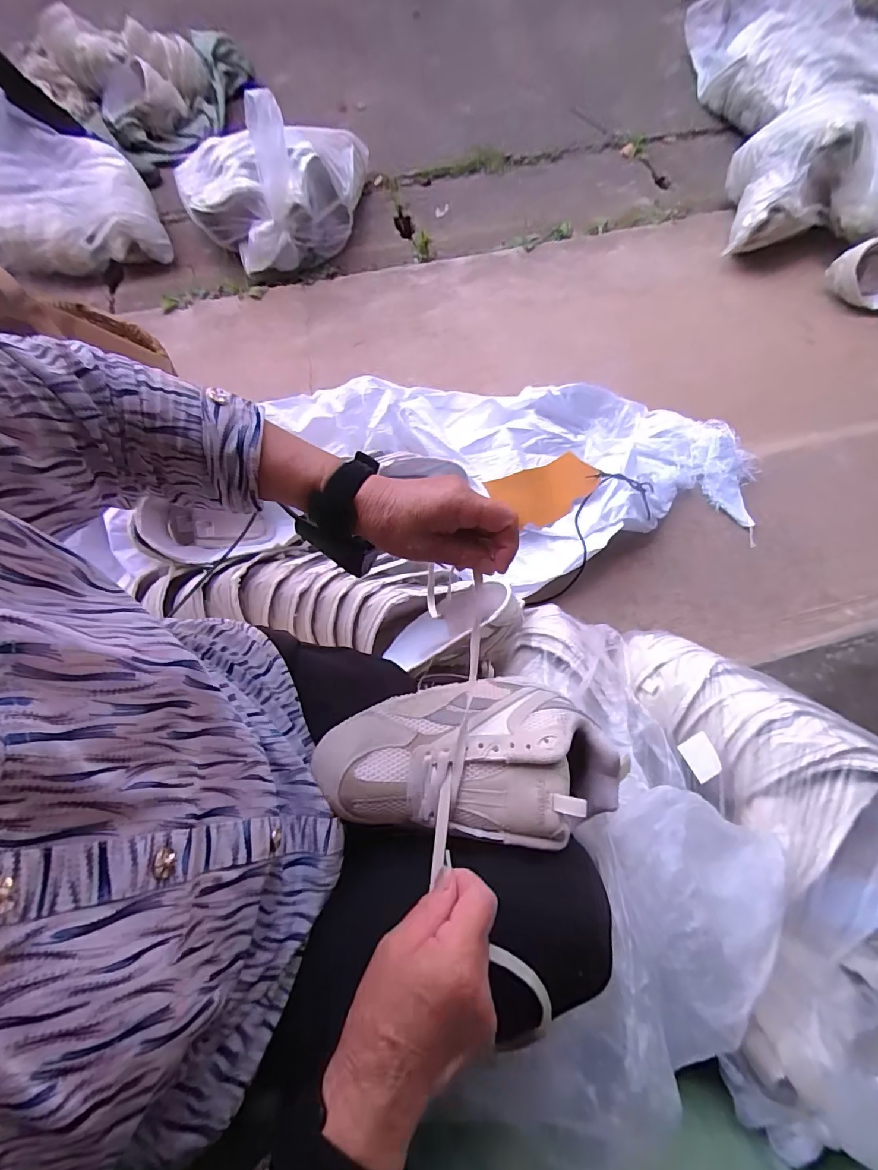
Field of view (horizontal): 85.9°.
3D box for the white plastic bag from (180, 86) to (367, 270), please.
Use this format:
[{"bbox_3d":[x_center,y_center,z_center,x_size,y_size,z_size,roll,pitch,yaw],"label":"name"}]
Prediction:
[{"bbox_3d":[-0.373,-0.972,1.096,0.474,0.286,0.288,-17,71,-6],"label":"white plastic bag"}]

